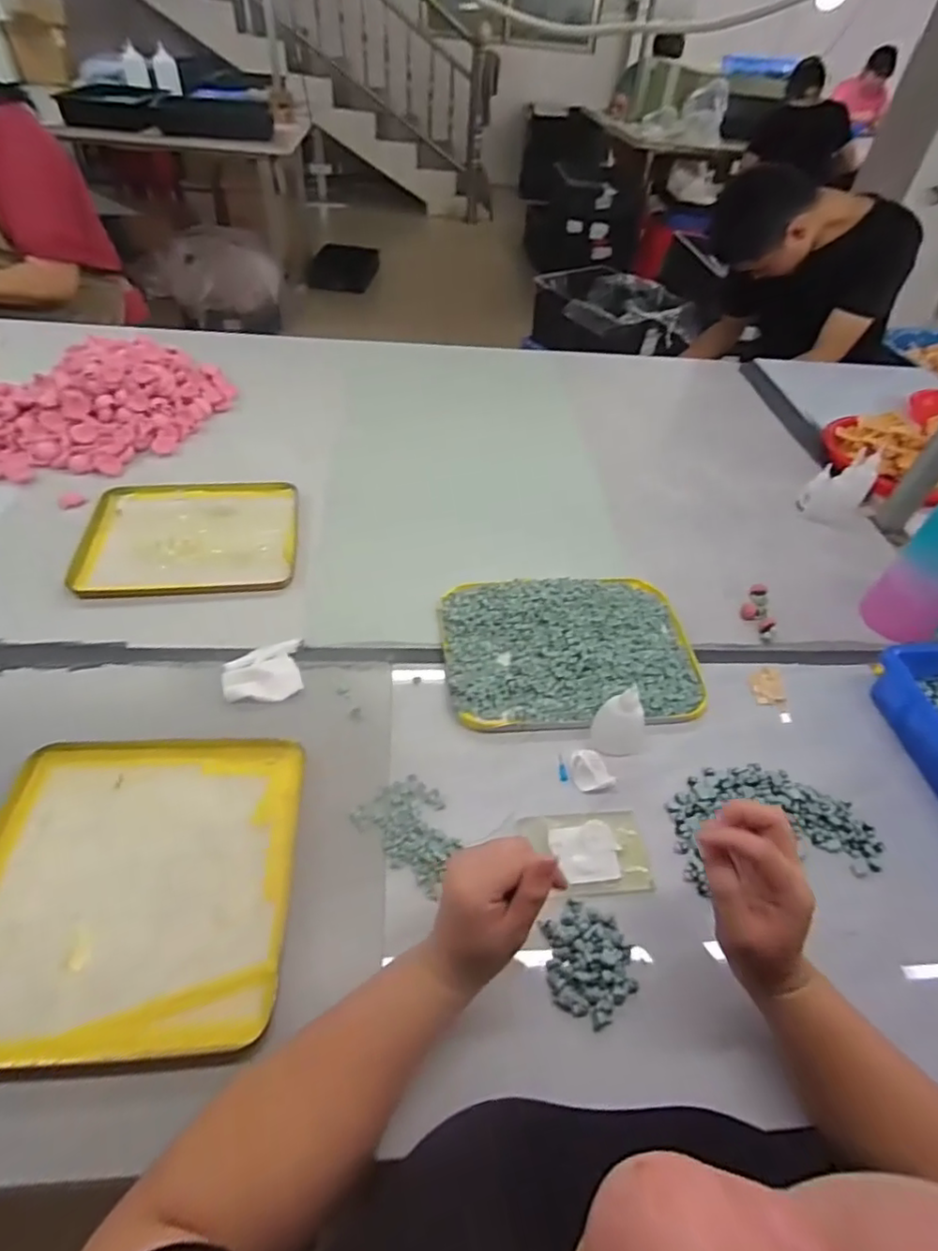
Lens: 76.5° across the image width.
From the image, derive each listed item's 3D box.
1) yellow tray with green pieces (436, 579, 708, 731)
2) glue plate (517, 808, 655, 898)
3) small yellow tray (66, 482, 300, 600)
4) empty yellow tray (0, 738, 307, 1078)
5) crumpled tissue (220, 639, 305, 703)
[{"bbox_3d":[0.111,0.025,0.663,0.271,0.028,0.202,0,47,-7],"label":"yellow tray with green pieces"},{"bbox_3d":[0.101,0.194,0.512,0.103,0.009,0.069,-1,47,-7],"label":"glue plate"},{"bbox_3d":[-0.347,-0.122,0.758,0.249,0.013,0.213,-3,47,-9],"label":"small yellow tray"},{"bbox_3d":[-0.265,0.199,0.475,0.244,0.017,0.249,1,47,-6],"label":"empty yellow tray"},{"bbox_3d":[-0.214,0.047,0.619,0.076,0.012,0.075,-7,48,-13],"label":"crumpled tissue"}]

